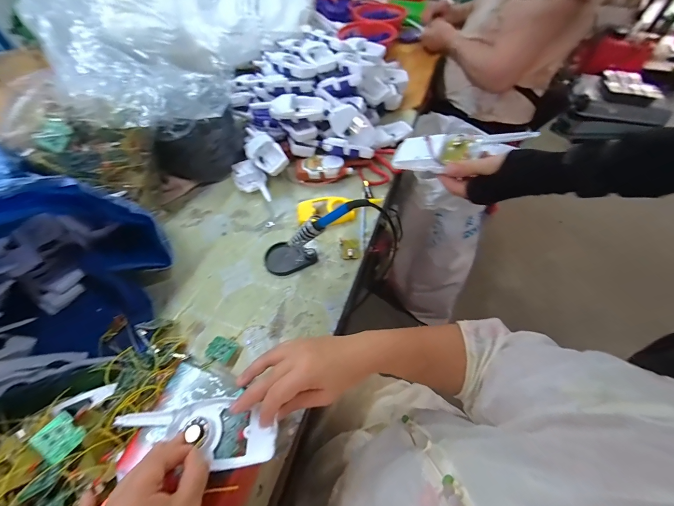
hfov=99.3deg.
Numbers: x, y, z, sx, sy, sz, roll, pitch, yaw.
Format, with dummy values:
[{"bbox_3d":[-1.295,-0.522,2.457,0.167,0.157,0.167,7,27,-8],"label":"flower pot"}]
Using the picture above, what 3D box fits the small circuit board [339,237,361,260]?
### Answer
[{"bbox_3d":[0.025,-0.010,0.519,0.036,0.011,0.046,-7,55,-3],"label":"small circuit board"}]

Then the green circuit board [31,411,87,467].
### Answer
[{"bbox_3d":[-0.306,0.203,0.316,0.044,0.004,0.035,36,47,8],"label":"green circuit board"}]

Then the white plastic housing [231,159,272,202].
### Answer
[{"bbox_3d":[-0.180,-0.151,0.599,0.065,0.033,0.127,-20,57,-12],"label":"white plastic housing"}]

